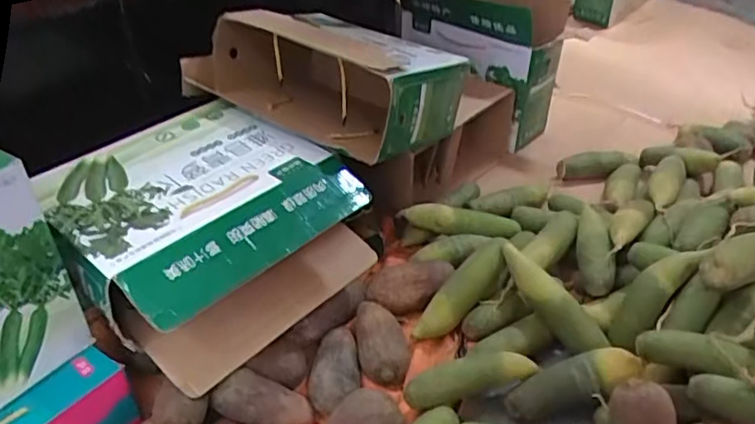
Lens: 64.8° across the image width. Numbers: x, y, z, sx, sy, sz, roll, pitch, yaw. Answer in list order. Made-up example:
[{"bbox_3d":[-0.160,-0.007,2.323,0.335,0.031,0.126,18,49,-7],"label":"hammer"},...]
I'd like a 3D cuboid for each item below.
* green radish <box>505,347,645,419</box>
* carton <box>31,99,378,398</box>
[{"bbox_3d":[0.261,0.226,0.800,0.186,0.045,0.054,-23,37,7],"label":"green radish"},{"bbox_3d":[-0.252,0.029,0.865,0.355,0.181,0.360,28,45,33],"label":"carton"}]

